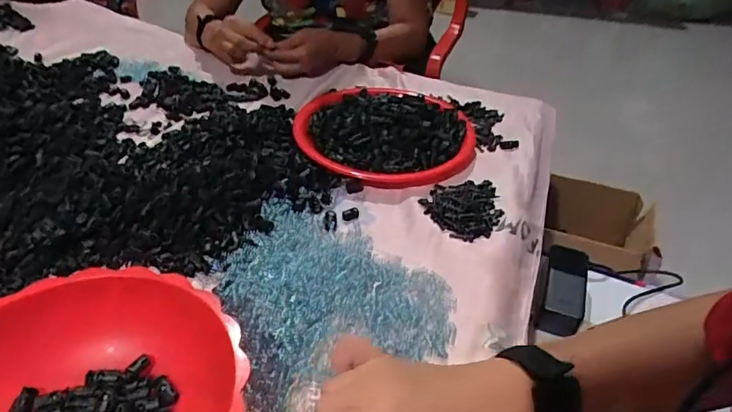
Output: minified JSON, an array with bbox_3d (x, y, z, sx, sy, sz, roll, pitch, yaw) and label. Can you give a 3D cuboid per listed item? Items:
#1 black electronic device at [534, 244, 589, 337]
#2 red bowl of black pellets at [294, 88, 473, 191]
[{"bbox_3d":[0.289,0.117,0.749,0.057,0.055,0.145,16,40,16],"label":"black electronic device"},{"bbox_3d":[0.031,-0.120,0.778,0.264,0.042,0.258,2,38,-1],"label":"red bowl of black pellets"}]

